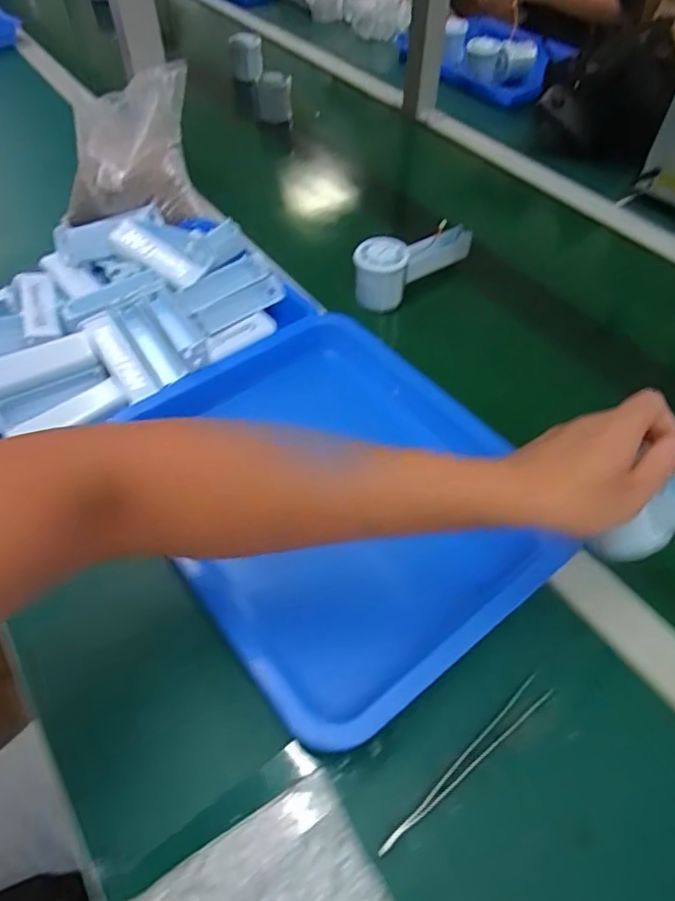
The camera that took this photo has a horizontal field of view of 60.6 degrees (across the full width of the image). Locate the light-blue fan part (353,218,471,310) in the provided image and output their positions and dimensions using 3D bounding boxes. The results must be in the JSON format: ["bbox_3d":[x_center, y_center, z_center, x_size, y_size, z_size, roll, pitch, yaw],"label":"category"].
[{"bbox_3d":[0.084,-0.215,0.644,0.155,0.058,0.051,-35,61,-24],"label":"light-blue fan part"}]

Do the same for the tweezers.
[{"bbox_3d":[0.081,0.191,0.353,0.144,0.007,0.015,-34,58,-23],"label":"tweezers"}]

